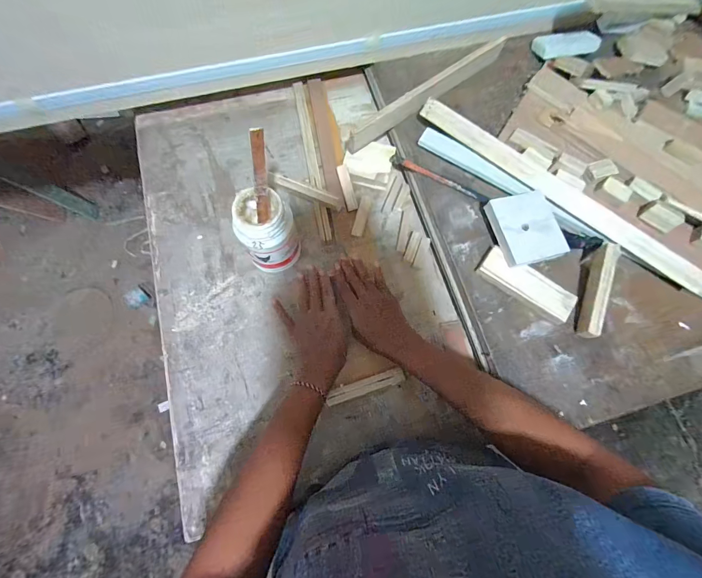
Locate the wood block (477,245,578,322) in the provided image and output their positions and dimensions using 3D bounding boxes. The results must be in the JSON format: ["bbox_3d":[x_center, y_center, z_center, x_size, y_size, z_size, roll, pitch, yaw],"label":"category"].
[{"bbox_3d":[0.237,-0.007,0.453,0.125,0.019,0.041,37,75,9],"label":"wood block"}]

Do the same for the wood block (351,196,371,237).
[{"bbox_3d":[0.017,-0.119,0.552,0.018,0.011,0.073,14,73,3],"label":"wood block"}]

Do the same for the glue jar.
[{"bbox_3d":[-0.114,-0.072,0.470,0.071,0.131,0.071,0,72,-2],"label":"glue jar"}]

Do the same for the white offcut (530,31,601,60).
[{"bbox_3d":[0.387,-0.436,0.600,0.106,0.021,0.055,-11,73,-5],"label":"white offcut"}]

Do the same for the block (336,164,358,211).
[{"bbox_3d":[-0.006,-0.166,0.551,0.018,0.012,0.074,-17,97,-6],"label":"block"}]

